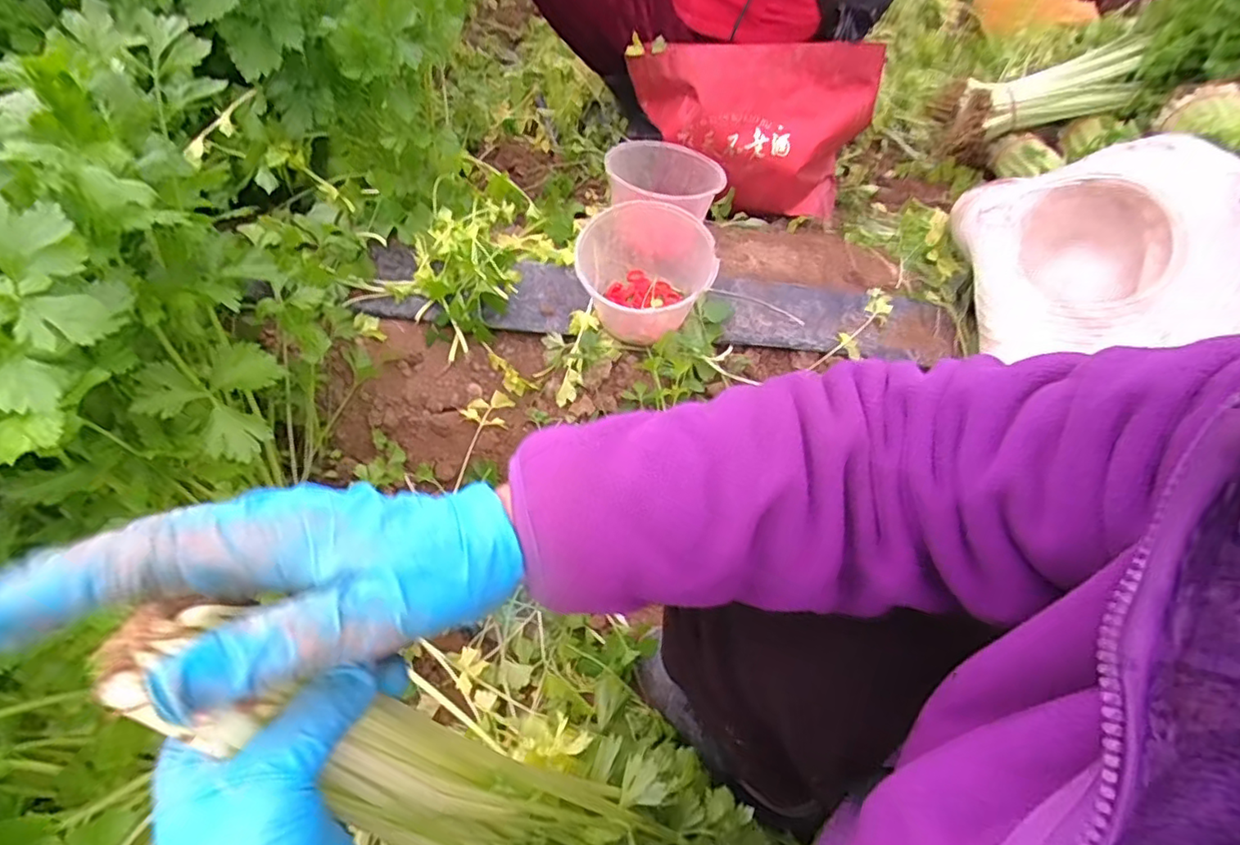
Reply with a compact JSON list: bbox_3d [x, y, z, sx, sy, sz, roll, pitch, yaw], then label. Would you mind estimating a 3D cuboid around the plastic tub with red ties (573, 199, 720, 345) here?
[{"bbox_3d":[0.027,-0.176,0.763,0.153,0.120,0.142,2,55,-2],"label":"plastic tub with red ties"}]

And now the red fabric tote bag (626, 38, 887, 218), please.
[{"bbox_3d":[0.217,-0.503,1.033,0.396,0.221,0.176,4,55,-1],"label":"red fabric tote bag"}]

